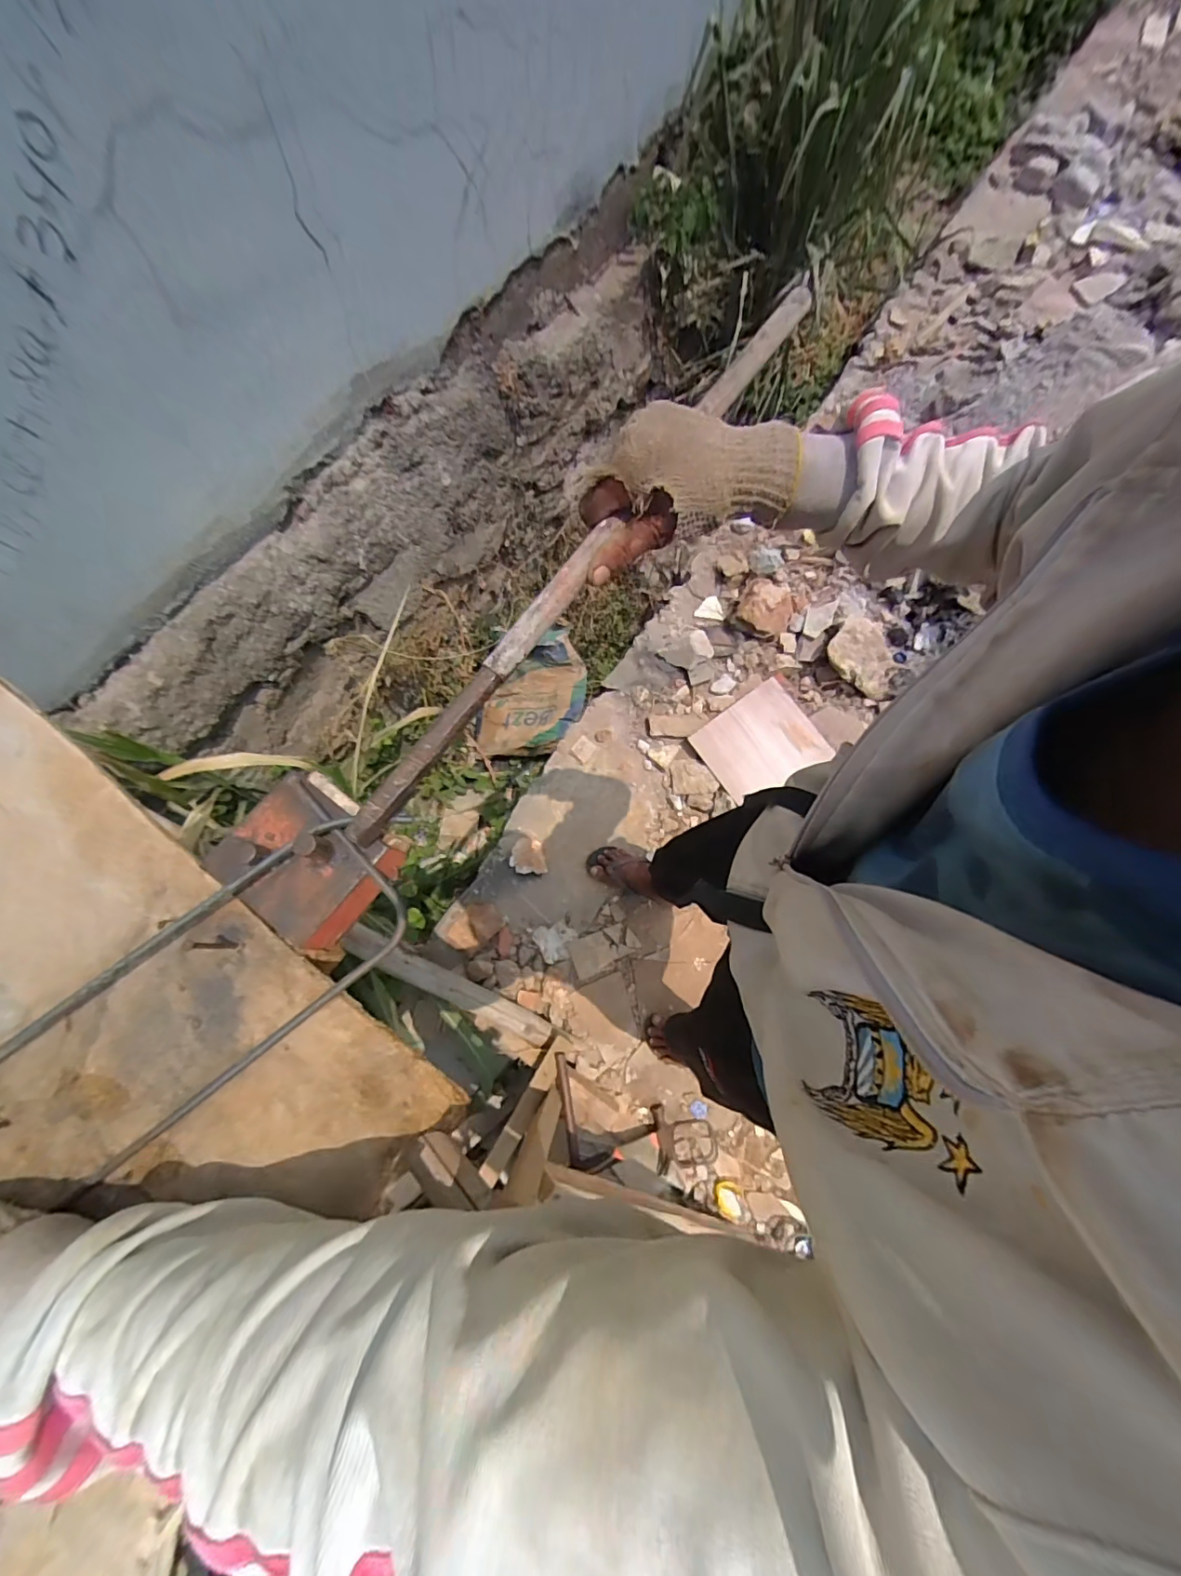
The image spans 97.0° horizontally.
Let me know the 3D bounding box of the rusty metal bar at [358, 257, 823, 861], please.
[{"bbox_3d":[0.012,-0.192,0.391,0.019,0.016,0.566,35,80,8],"label":"rusty metal bar"}]

